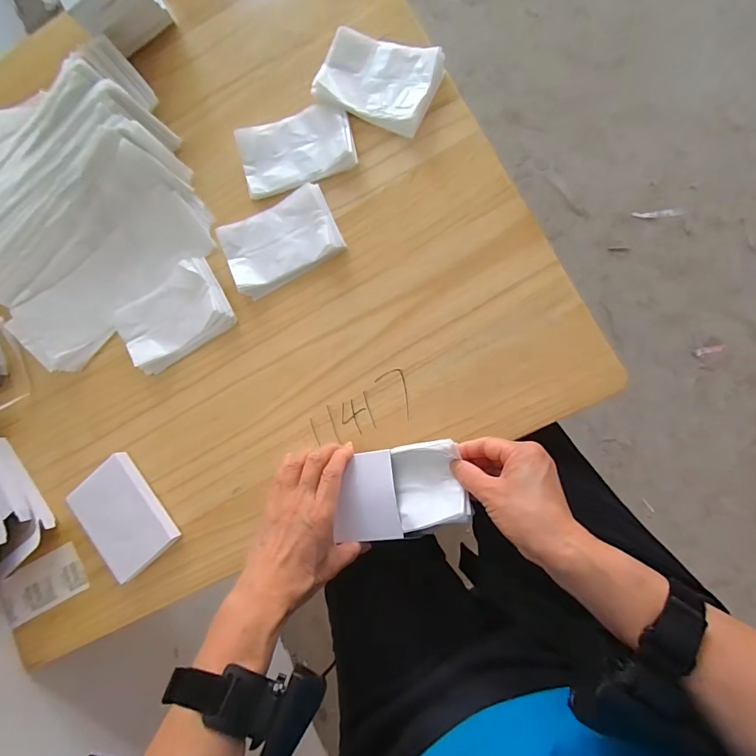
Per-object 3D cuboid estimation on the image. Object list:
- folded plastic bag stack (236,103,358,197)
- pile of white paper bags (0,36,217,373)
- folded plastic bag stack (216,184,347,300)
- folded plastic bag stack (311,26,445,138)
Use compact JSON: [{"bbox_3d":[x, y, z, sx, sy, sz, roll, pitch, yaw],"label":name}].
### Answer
[{"bbox_3d":[-0.093,-0.264,0.475,0.128,0.026,0.087,-14,85,11],"label":"folded plastic bag stack"},{"bbox_3d":[-0.370,-0.216,0.493,0.288,0.082,0.326,-33,81,8],"label":"pile of white paper bags"},{"bbox_3d":[-0.109,-0.154,0.469,0.127,0.022,0.084,-25,83,9],"label":"folded plastic bag stack"},{"bbox_3d":[0.000,-0.329,0.459,0.129,0.027,0.091,28,93,12],"label":"folded plastic bag stack"}]

